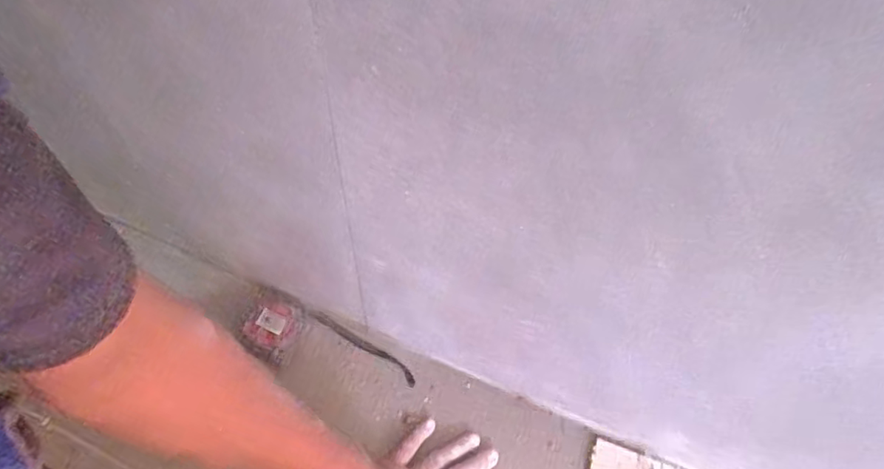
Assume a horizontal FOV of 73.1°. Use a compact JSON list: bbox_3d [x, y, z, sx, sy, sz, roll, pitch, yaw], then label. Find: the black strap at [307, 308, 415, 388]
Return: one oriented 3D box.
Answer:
[{"bbox_3d":[-0.090,0.124,0.674,0.145,0.010,0.016,30,58,15],"label":"black strap"}]

